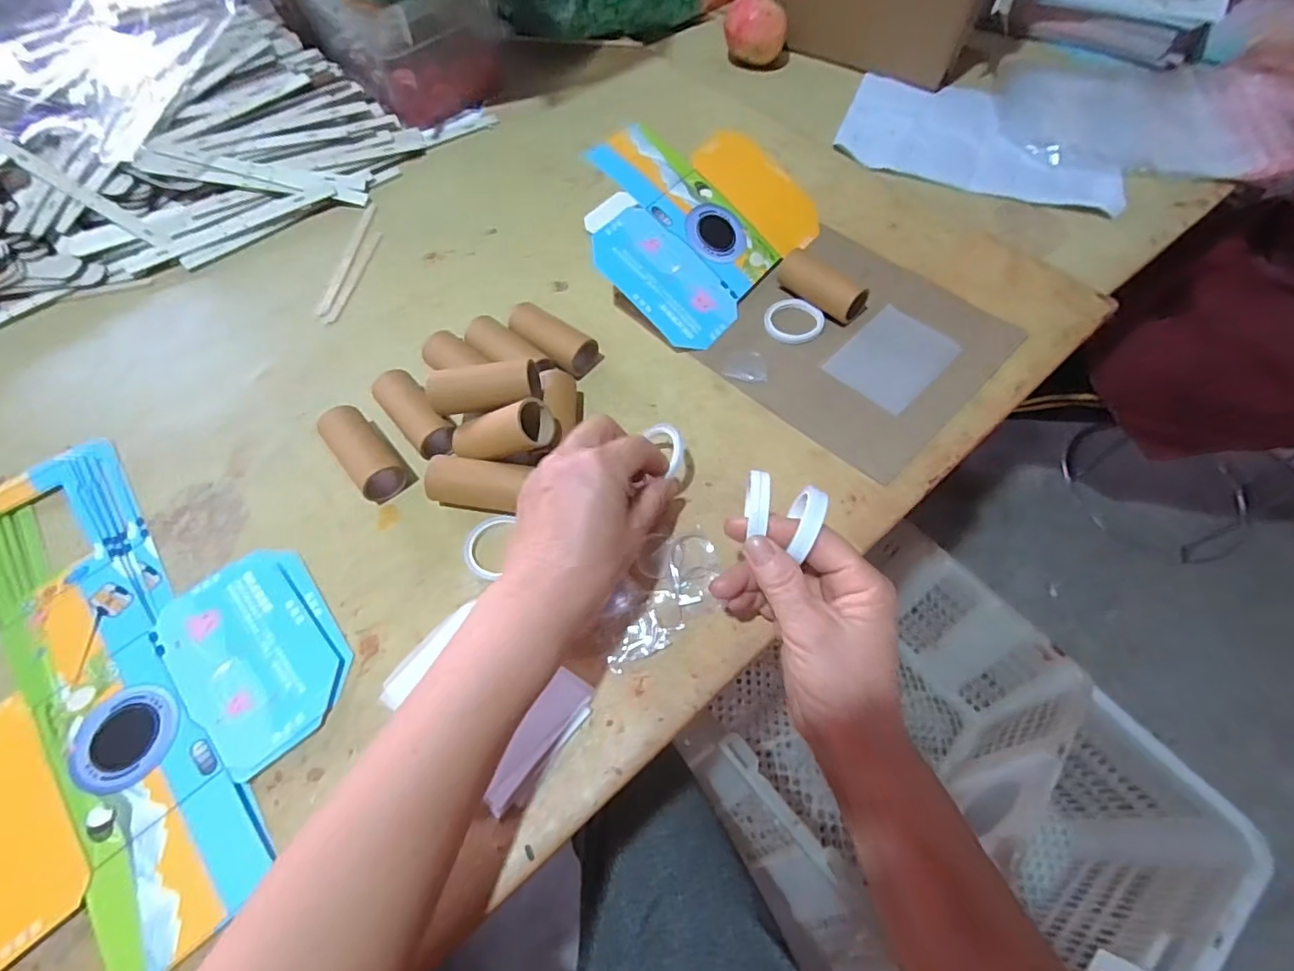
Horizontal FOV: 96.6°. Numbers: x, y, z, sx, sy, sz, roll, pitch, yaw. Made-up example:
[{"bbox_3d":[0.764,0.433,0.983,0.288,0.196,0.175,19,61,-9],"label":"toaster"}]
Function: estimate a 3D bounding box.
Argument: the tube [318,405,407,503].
[{"bbox_3d":[-0.203,-0.024,0.413,0.030,0.027,0.077,-36,64,-18],"label":"tube"}]

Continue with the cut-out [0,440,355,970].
[{"bbox_3d":[-0.327,0.105,0.349,0.225,0.011,0.340,-37,64,-18],"label":"cut-out"}]

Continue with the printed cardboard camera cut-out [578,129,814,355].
[{"bbox_3d":[0.038,-0.234,0.495,0.175,0.009,0.207,44,69,-4],"label":"printed cardboard camera cut-out"}]

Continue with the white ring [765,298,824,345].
[{"bbox_3d":[0.123,-0.137,0.478,0.049,0.008,0.043,5,59,6],"label":"white ring"}]

